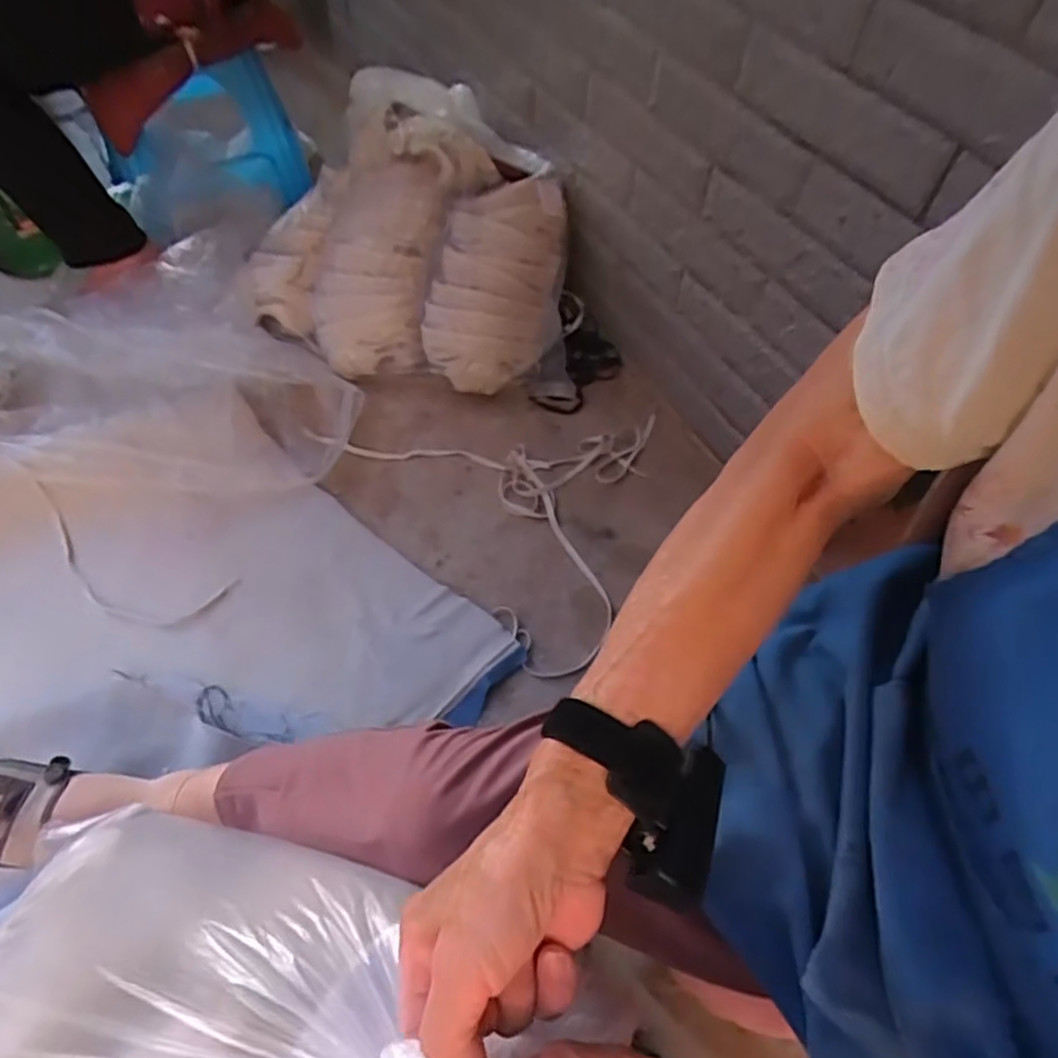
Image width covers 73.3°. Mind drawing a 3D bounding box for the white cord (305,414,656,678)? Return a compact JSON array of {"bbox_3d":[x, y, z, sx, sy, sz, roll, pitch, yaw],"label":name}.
[{"bbox_3d":[-0.060,0.018,0.923,0.453,0.031,0.374,-2,58,0],"label":"white cord"}]

